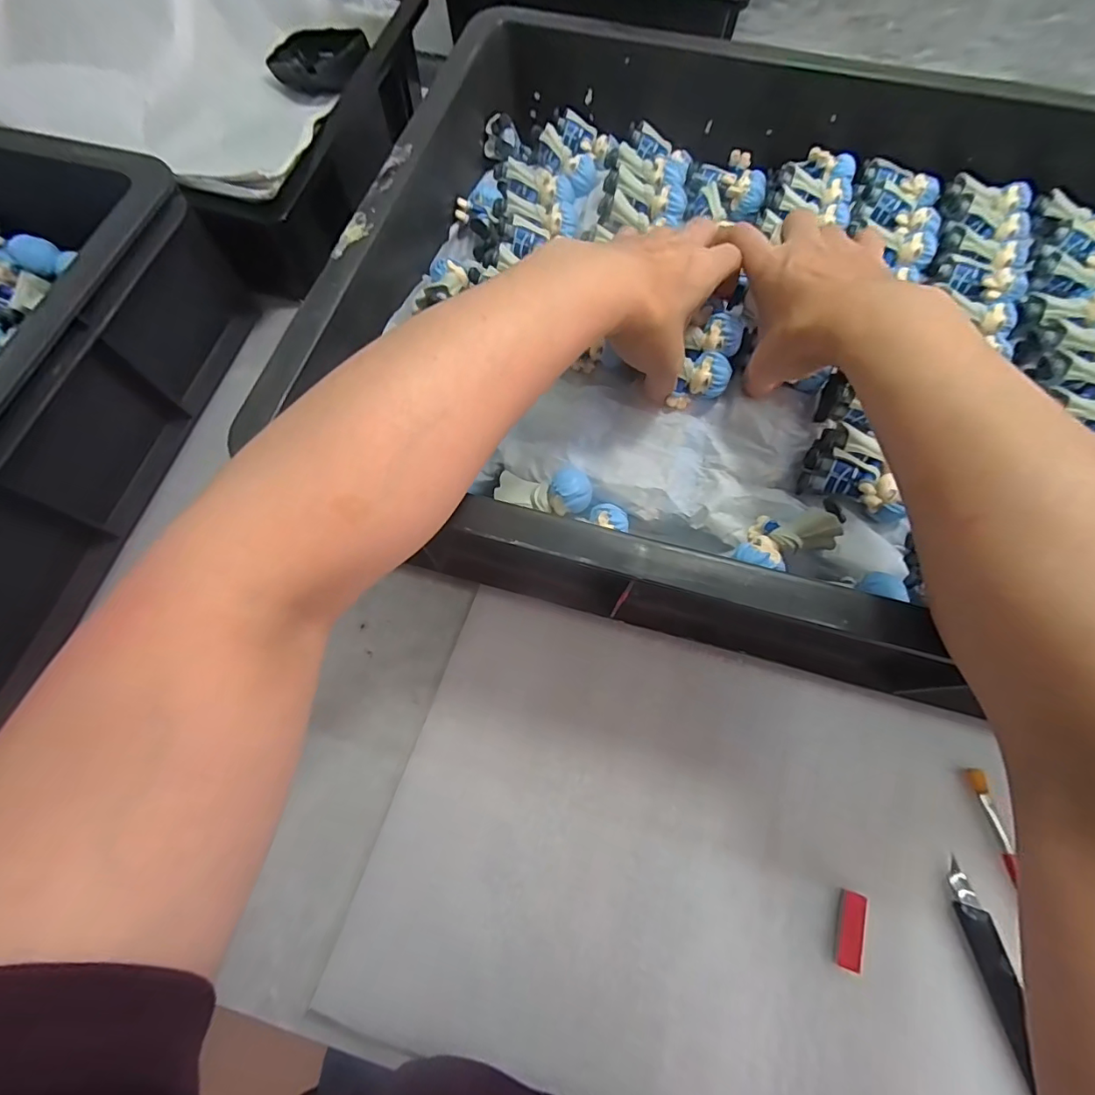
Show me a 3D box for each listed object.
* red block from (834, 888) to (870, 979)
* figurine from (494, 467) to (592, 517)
[{"bbox_3d":[0.170,0.214,0.275,0.013,0.006,0.038,21,71,6],"label":"red block"},{"bbox_3d":[-0.002,-0.035,0.295,0.056,0.018,0.026,2,70,2],"label":"figurine"}]

